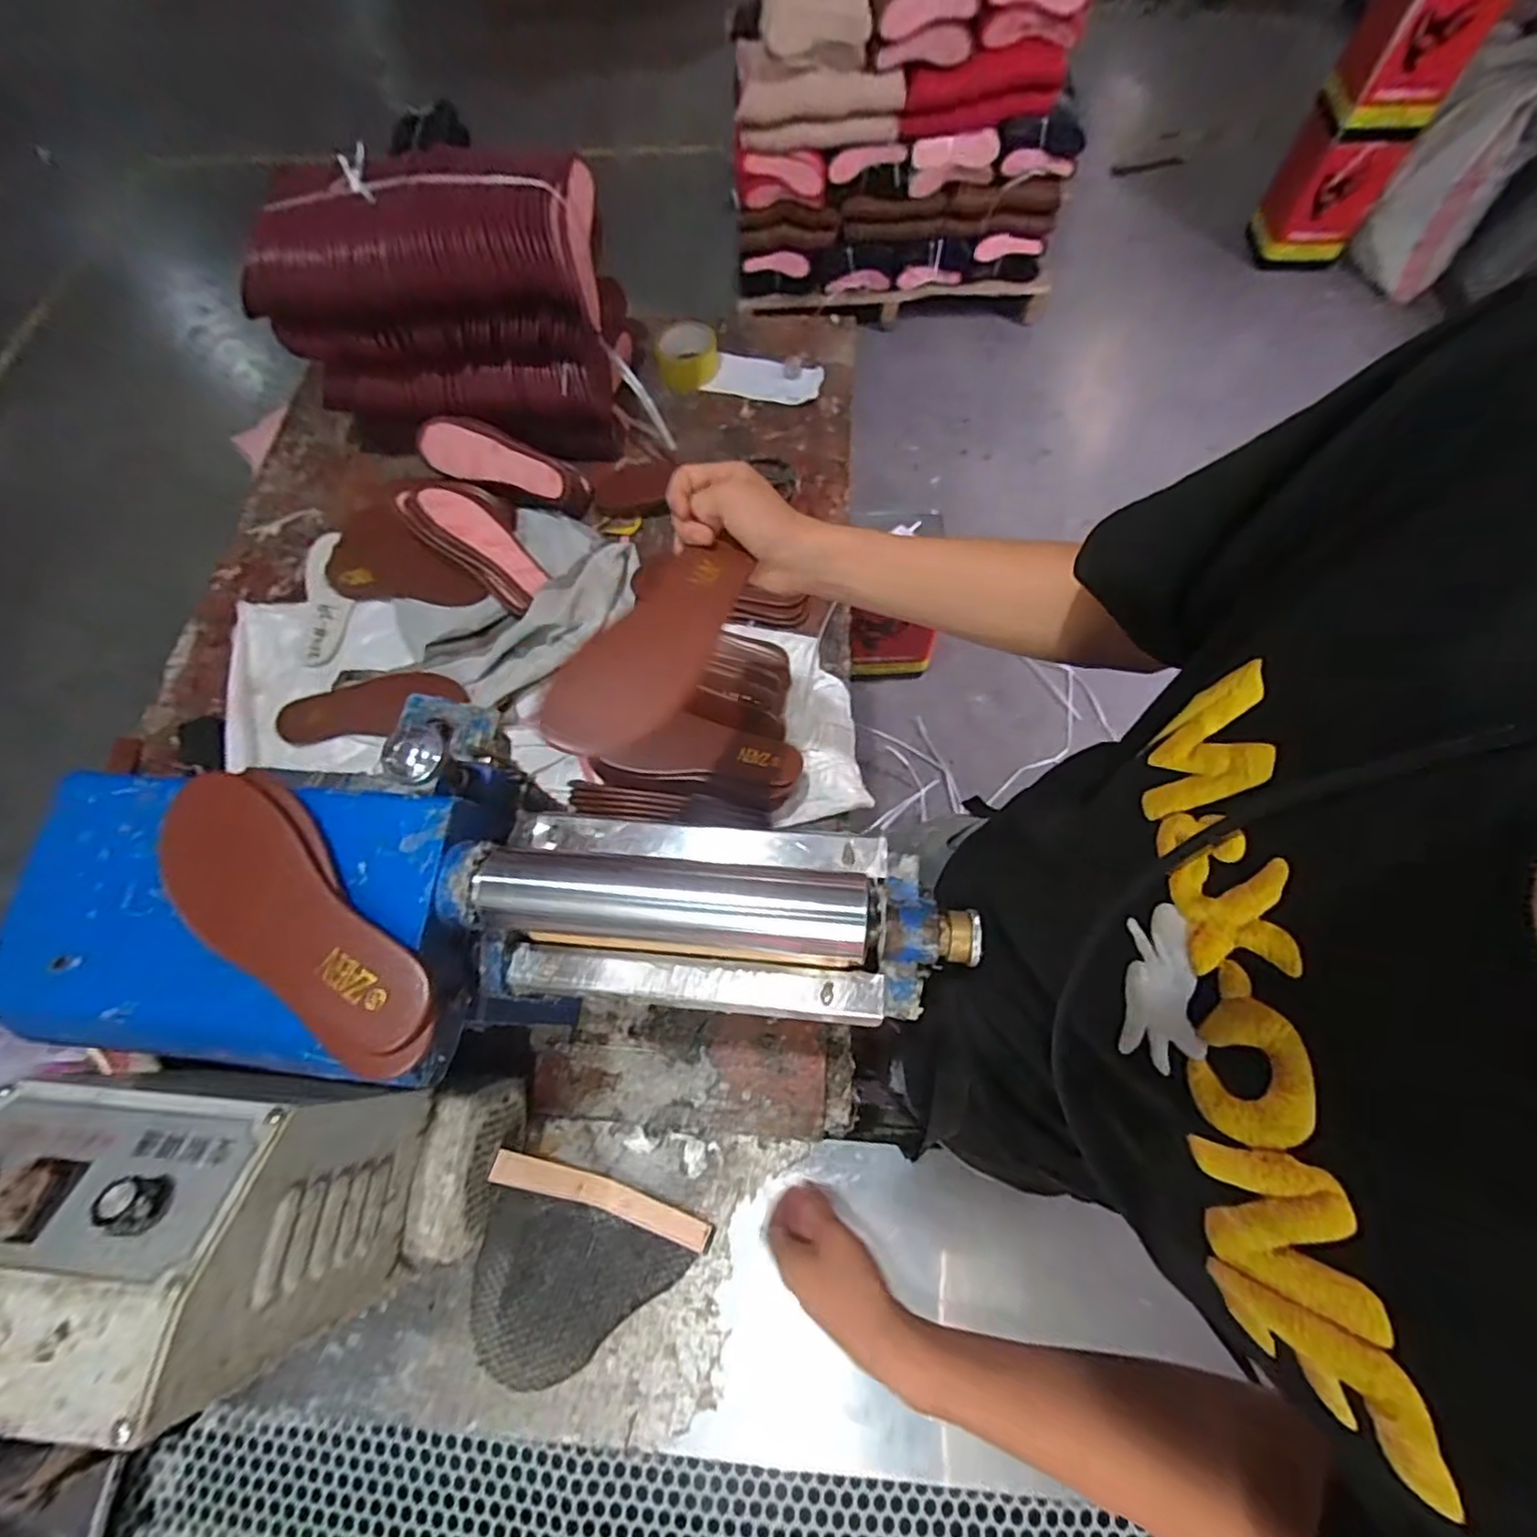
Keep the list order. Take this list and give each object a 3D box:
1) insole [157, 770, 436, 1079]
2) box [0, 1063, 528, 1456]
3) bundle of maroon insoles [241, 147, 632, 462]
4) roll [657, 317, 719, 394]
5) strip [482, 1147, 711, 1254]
[{"bbox_3d":[-0.289,0.093,0.402,0.080,0.025,0.218,-42,71,-14],"label":"insole"},{"bbox_3d":[-0.350,0.289,0.453,0.220,0.266,0.141,2,67,4],"label":"box"},{"bbox_3d":[-0.414,-0.607,0.900,0.435,0.279,0.208,2,67,4],"label":"bundle of maroon insoles"},{"bbox_3d":[-0.124,-0.649,1.037,0.089,0.048,0.096,-1,67,3],"label":"roll"},{"bbox_3d":[-0.153,0.399,0.616,0.216,0.039,0.027,32,71,-17],"label":"strip"}]

